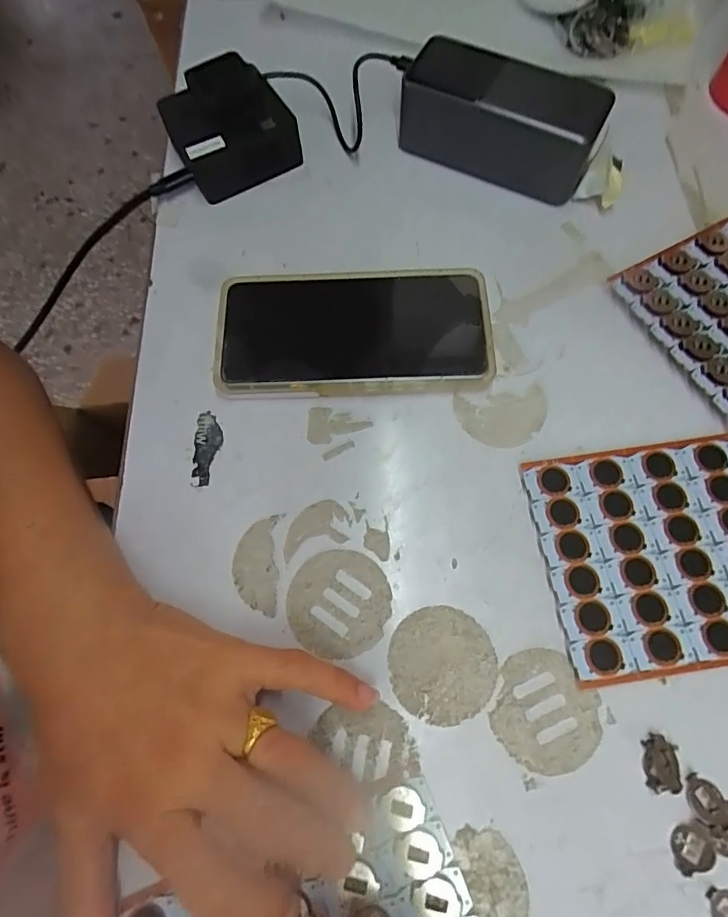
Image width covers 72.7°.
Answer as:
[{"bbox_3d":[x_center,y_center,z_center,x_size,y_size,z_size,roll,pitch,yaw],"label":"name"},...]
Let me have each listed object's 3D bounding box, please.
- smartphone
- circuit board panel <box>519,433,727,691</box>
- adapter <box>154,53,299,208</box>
[{"bbox_3d":[-0.006,-0.078,0.307,0.164,0.015,0.084,-1,70,1],"label":"smartphone"},{"bbox_3d":[0.172,0.047,0.262,0.152,0.004,0.116,-8,70,-2],"label":"circuit board panel"},{"bbox_3d":[-0.097,-0.235,0.349,0.077,0.041,0.085,-28,72,-8],"label":"adapter"}]

